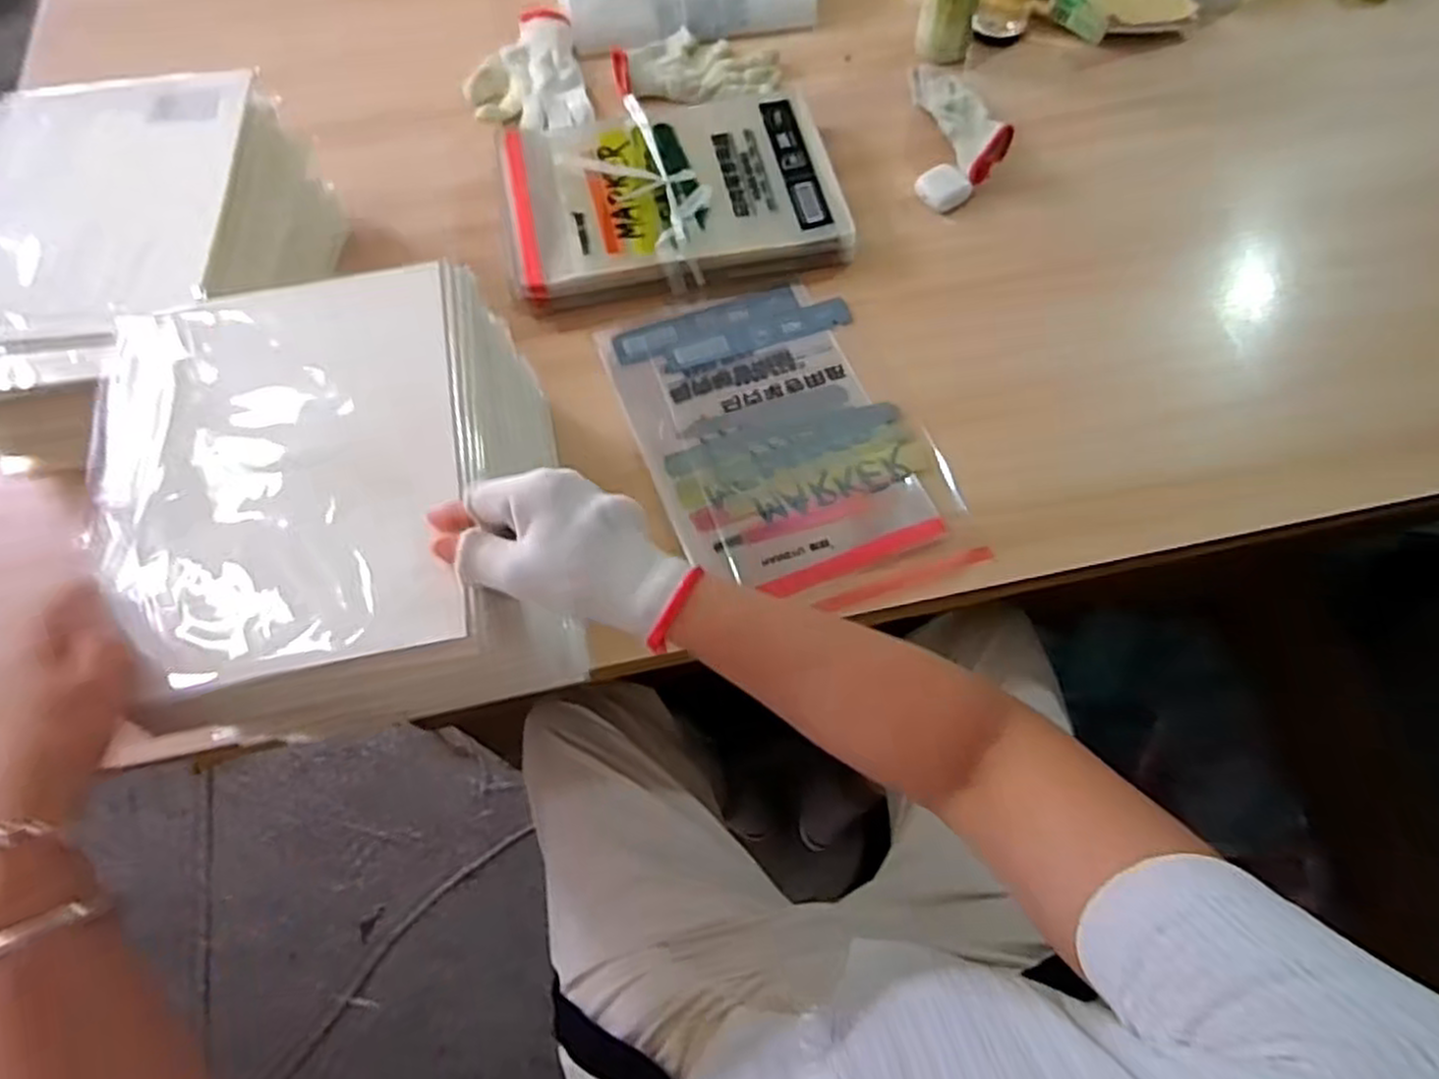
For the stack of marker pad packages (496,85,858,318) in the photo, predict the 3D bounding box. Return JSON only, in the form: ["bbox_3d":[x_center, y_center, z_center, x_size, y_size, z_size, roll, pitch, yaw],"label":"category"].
[{"bbox_3d":[-0.049,-0.357,0.809,0.334,0.044,0.234,-11,66,-4],"label":"stack of marker pad packages"}]

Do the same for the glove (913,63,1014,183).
[{"bbox_3d":[0.264,-0.471,0.858,0.059,0.037,0.195,-16,66,-6],"label":"glove"}]

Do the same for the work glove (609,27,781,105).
[{"bbox_3d":[-0.027,-0.545,0.905,0.187,0.020,0.113,7,66,4],"label":"work glove"}]

